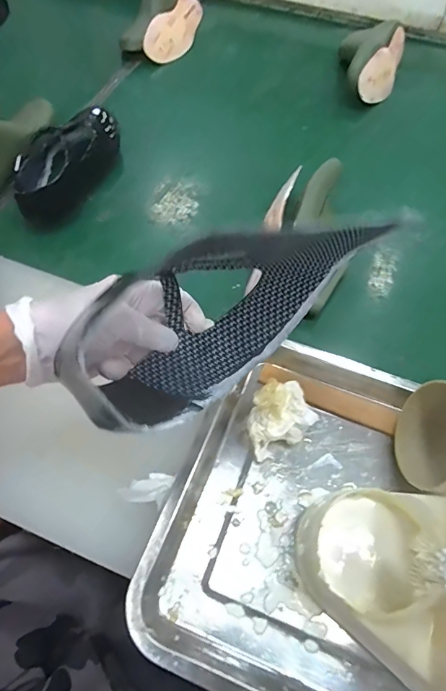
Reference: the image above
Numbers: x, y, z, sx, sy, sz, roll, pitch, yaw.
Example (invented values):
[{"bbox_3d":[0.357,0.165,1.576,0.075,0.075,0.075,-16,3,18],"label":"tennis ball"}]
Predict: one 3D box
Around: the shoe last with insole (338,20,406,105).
[{"bbox_3d":[0.266,-0.523,0.765,0.110,0.076,0.220,17,62,9],"label":"shoe last with insole"}]

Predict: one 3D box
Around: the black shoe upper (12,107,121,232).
[{"bbox_3d":[-0.223,-0.277,0.616,0.099,0.081,0.237,19,62,9],"label":"black shoe upper"}]

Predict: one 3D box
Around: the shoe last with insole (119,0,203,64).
[{"bbox_3d":[-0.114,-0.666,0.827,0.125,0.082,0.258,8,61,4],"label":"shoe last with insole"}]

